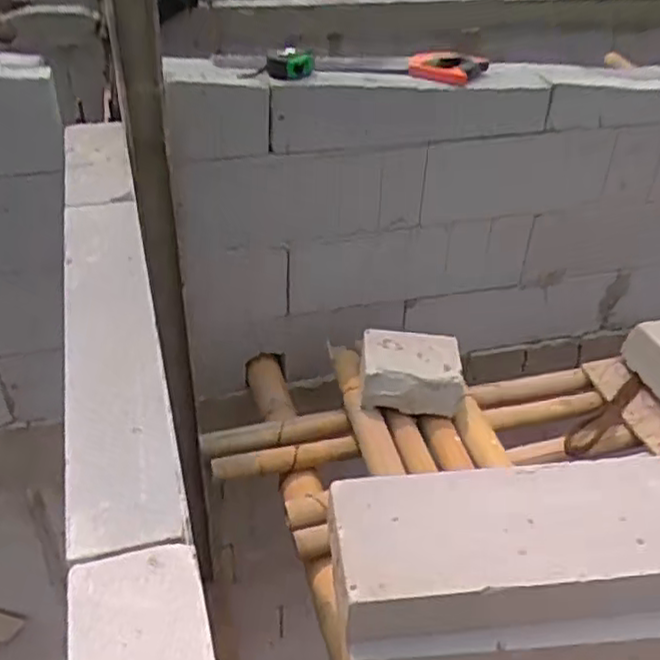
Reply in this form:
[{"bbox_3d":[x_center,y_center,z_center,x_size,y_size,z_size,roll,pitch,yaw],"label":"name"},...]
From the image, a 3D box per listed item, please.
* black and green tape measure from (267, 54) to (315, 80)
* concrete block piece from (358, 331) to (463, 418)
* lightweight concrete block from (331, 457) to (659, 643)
[{"bbox_3d":[-0.078,-0.525,1.396,0.092,0.045,0.036,-7,38,-13],"label":"black and green tape measure"},{"bbox_3d":[0.170,0.085,1.452,0.206,0.106,0.149,7,37,5],"label":"concrete block piece"},{"bbox_3d":[0.305,0.306,1.019,0.597,0.094,0.210,-2,37,-6],"label":"lightweight concrete block"}]

